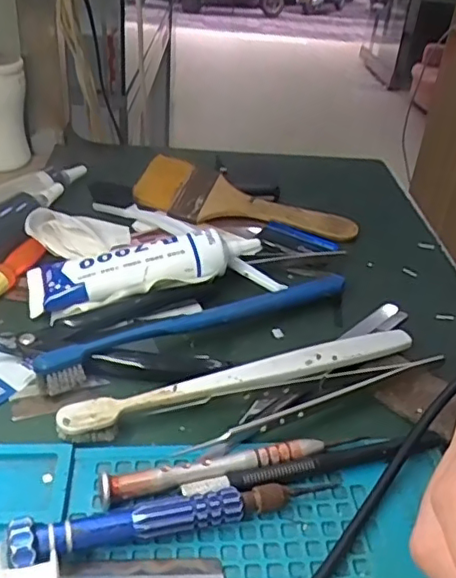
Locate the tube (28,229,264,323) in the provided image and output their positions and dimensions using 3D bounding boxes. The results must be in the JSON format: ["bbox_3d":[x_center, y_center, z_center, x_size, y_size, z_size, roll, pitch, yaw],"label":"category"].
[{"bbox_3d":[-0.048,-0.018,0.344,0.131,0.028,0.049,-7,36,-18],"label":"tube"}]

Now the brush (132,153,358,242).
[{"bbox_3d":[0.013,-0.065,0.443,0.164,0.019,0.067,14,35,11],"label":"brush"}]

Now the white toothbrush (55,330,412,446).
[{"bbox_3d":[0.012,0.043,0.284,0.182,0.012,0.015,-10,37,-22],"label":"white toothbrush"}]

